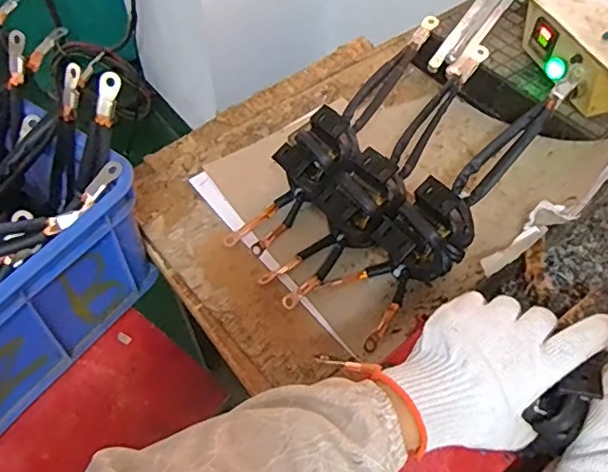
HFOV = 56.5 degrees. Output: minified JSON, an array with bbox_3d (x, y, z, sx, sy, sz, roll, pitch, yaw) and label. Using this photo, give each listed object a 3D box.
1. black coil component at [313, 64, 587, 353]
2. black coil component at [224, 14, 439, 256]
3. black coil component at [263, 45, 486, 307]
[{"bbox_3d":[0.196,-0.056,0.702,0.418,0.100,0.097,-48,63,0],"label":"black coil component"},{"bbox_3d":[0.058,-0.147,0.780,0.082,0.089,0.440,37,83,24],"label":"black coil component"},{"bbox_3d":[0.114,-0.083,0.741,0.093,0.088,0.429,36,81,24],"label":"black coil component"}]

